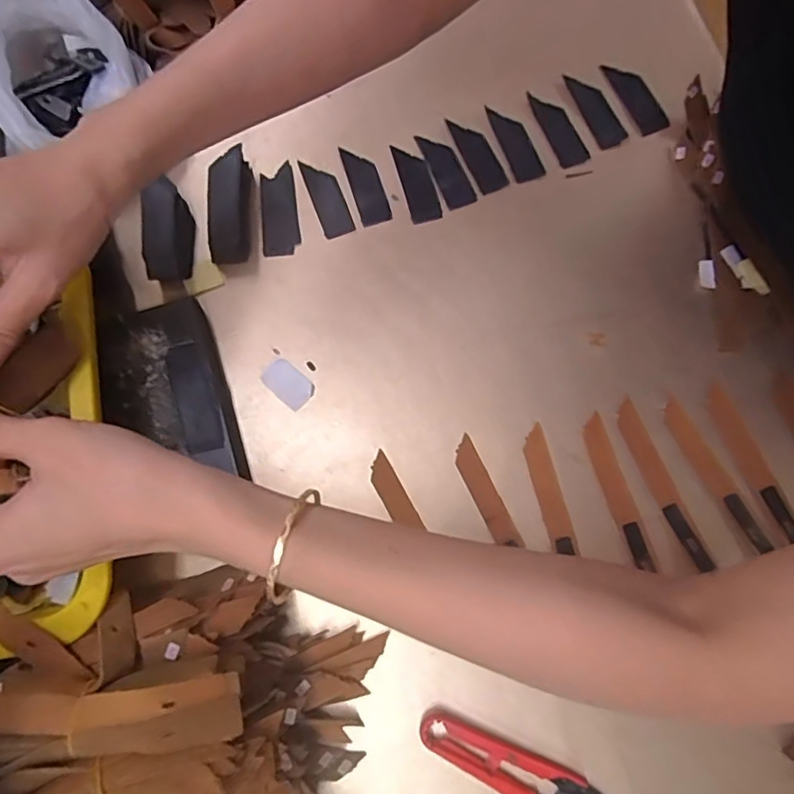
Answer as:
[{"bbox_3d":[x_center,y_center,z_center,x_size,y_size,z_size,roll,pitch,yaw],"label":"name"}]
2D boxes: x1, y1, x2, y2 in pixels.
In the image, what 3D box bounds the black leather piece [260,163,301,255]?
[{"bbox_3d":[-0.088,-0.139,0.427,0.026,0.006,0.071,-9,76,-1],"label":"black leather piece"}]

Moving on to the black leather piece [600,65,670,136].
[{"bbox_3d":[0.184,-0.230,0.441,0.027,0.005,0.064,-28,80,-5],"label":"black leather piece"}]

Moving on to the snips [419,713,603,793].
[{"bbox_3d":[0.068,0.217,0.332,0.116,0.009,0.028,23,78,6],"label":"snips"}]

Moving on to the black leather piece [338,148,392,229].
[{"bbox_3d":[-0.023,-0.158,0.428,0.023,0.004,0.065,-17,77,-3],"label":"black leather piece"}]

